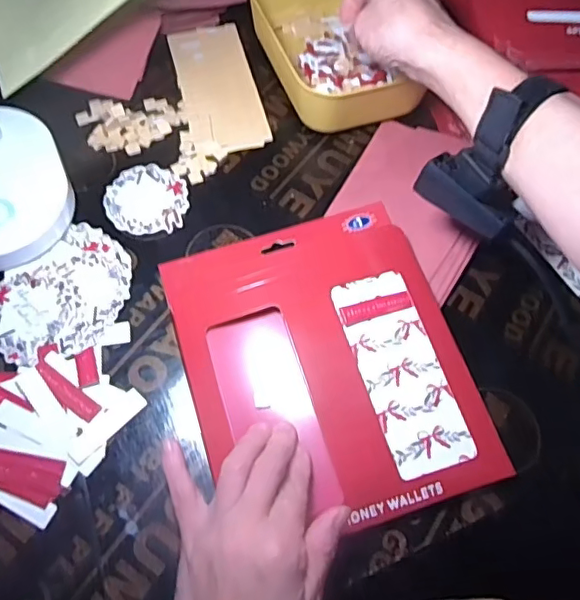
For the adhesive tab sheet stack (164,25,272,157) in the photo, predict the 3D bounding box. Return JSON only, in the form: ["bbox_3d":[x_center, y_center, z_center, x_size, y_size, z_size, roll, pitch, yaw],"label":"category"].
[{"bbox_3d":[-0.069,-0.205,0.536,0.070,0.004,0.159,-13,63,-8],"label":"adhesive tab sheet stack"}]

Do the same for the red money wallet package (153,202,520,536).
[{"bbox_3d":[0.024,0.040,0.409,0.191,0.018,0.232,-15,63,-9],"label":"red money wallet package"}]

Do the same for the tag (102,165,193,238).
[{"bbox_3d":[-0.122,-0.086,0.479,0.068,0.004,0.069,1,62,-1],"label":"tag"}]

